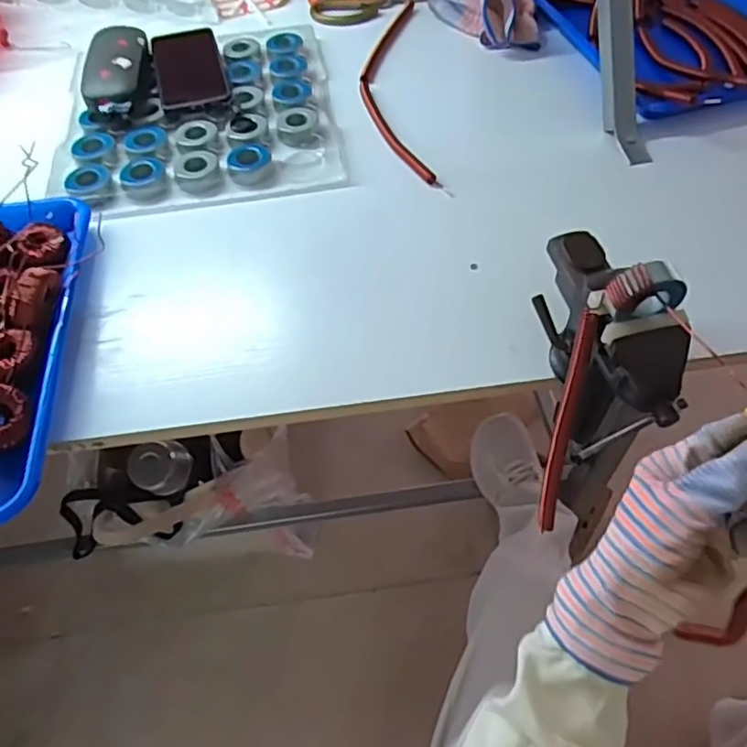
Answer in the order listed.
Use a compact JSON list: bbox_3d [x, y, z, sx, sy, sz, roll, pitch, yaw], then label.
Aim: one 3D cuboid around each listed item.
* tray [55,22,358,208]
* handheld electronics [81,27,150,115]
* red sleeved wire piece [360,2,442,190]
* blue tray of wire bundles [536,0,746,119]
[{"bbox_3d":[-0.195,-0.299,0.711,0.287,0.032,0.299,-10,55,-3],"label":"tray"},{"bbox_3d":[-0.285,-0.338,0.698,0.062,0.037,0.138,-9,54,-2],"label":"handheld electronics"},{"bbox_3d":[0.022,-0.334,0.729,0.072,0.008,0.366,-4,54,1],"label":"red sleeved wire piece"},{"bbox_3d":[0.350,-0.406,0.737,0.275,0.038,0.346,-15,55,-7],"label":"blue tray of wire bundles"}]

